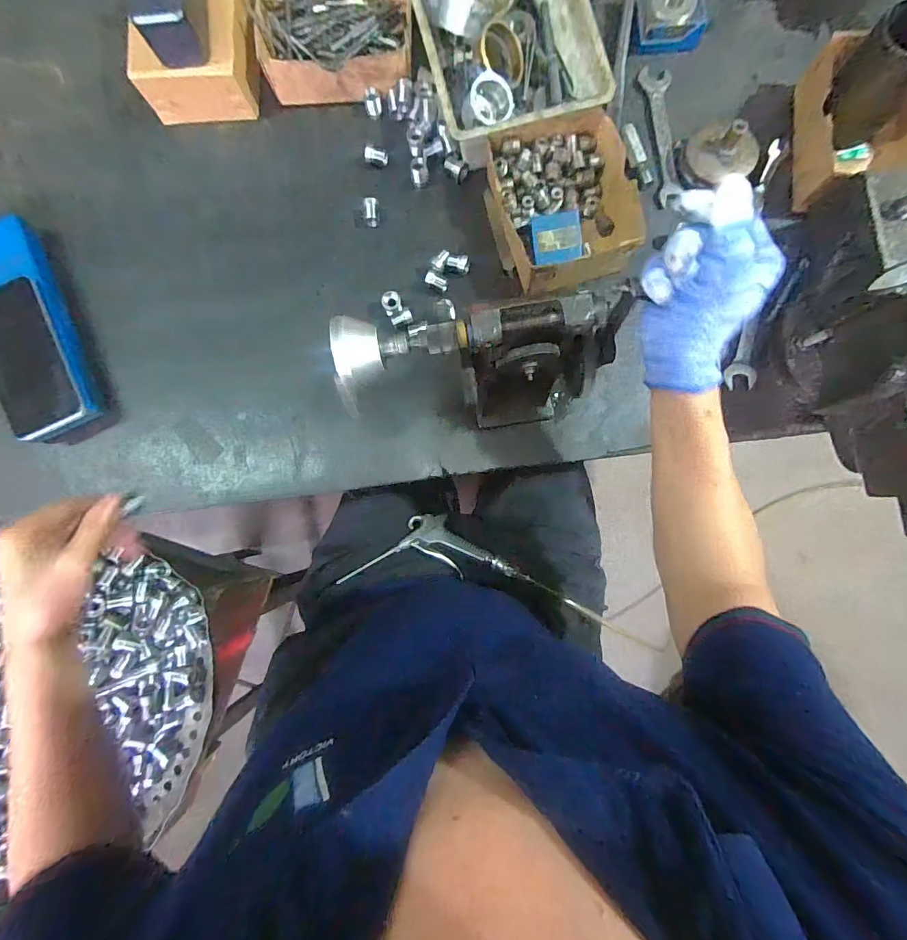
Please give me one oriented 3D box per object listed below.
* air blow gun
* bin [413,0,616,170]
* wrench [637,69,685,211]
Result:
[{"bbox_3d":[-0.031,0.109,0.594,0.232,0.026,0.092,-2,56,3],"label":"air blow gun"},{"bbox_3d":[0.051,-0.473,0.472,0.173,0.065,0.248,-14,84,0],"label":"bin"},{"bbox_3d":[0.241,-0.385,0.497,0.037,0.007,0.165,-3,84,1],"label":"wrench"}]

